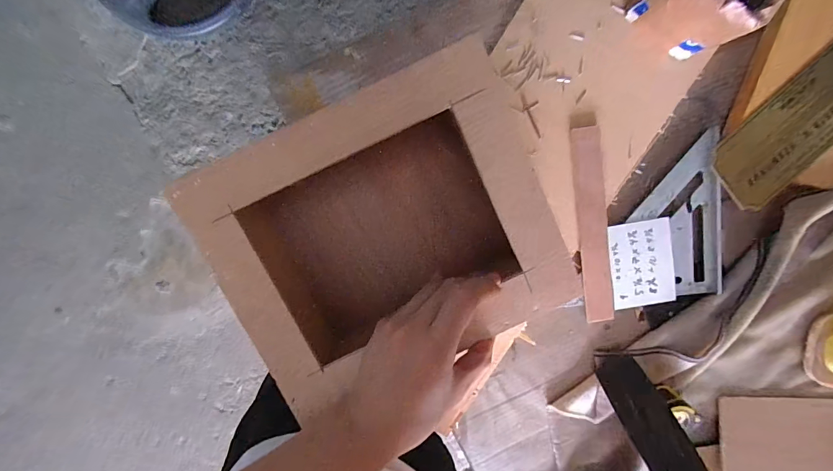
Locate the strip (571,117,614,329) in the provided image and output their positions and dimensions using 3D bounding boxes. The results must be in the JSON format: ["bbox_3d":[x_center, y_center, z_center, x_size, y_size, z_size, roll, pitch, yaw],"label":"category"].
[{"bbox_3d":[0.194,-0.015,0.422,0.033,0.007,0.227,-9,98,-2],"label":"strip"}]

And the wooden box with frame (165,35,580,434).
[{"bbox_3d":[-0.024,-0.002,0.351,0.246,0.131,0.205,-25,98,4],"label":"wooden box with frame"}]

